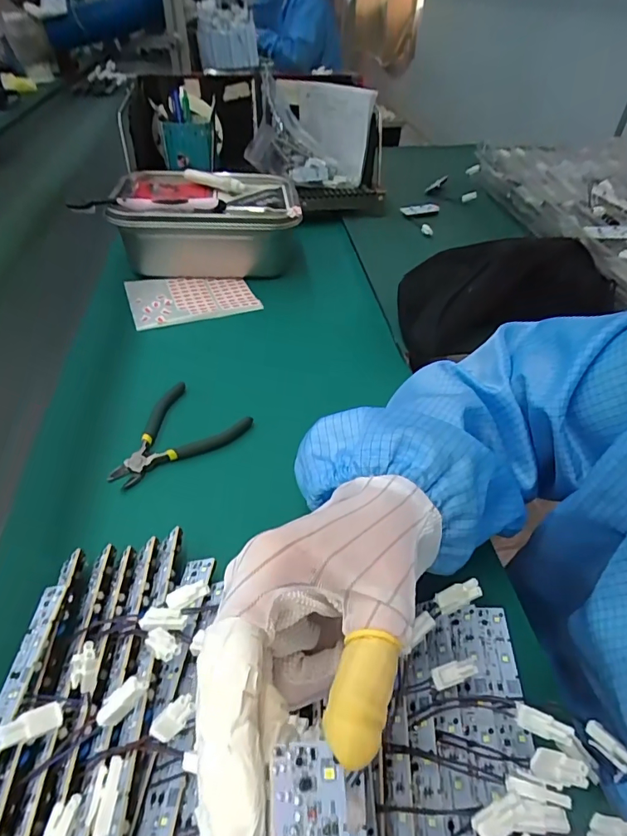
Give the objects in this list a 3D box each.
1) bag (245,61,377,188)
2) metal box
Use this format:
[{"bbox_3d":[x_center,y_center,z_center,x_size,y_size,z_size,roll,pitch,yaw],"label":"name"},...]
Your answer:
[{"bbox_3d":[0.006,-0.494,0.794,0.180,0.124,0.244,6,44,4],"label":"bag"},{"bbox_3d":[-0.141,-0.269,0.644,0.235,0.098,0.163,-3,44,-4],"label":"metal box"}]

